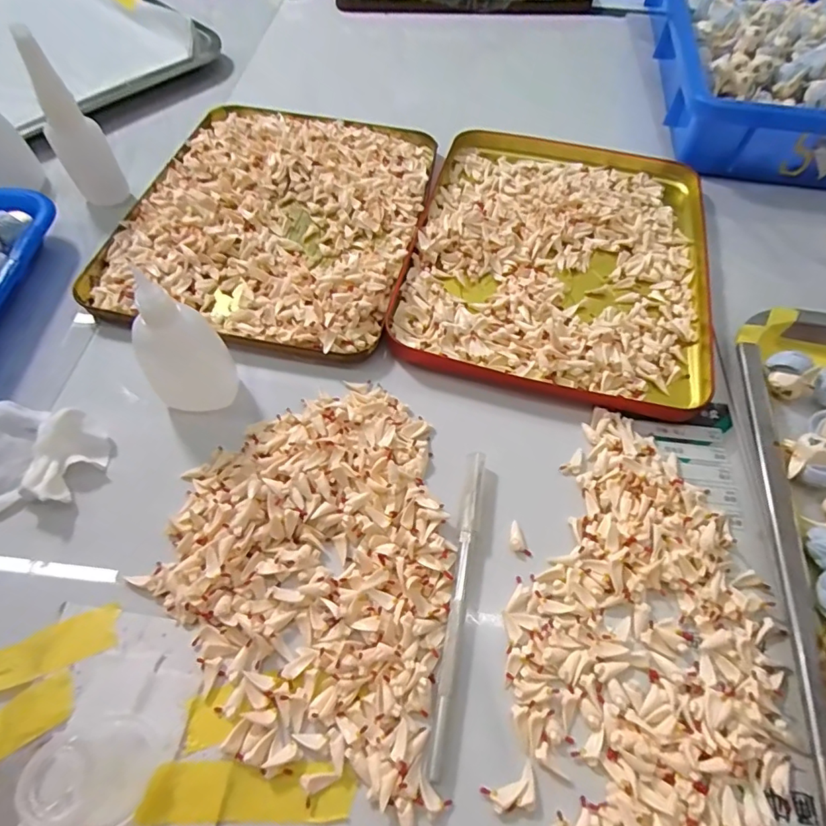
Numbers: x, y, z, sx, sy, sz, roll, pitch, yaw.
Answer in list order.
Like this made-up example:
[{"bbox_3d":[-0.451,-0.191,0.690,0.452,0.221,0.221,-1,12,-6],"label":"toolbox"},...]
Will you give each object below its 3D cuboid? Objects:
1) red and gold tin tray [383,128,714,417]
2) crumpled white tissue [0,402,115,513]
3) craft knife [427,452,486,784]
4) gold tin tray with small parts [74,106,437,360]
[{"bbox_3d":[0.108,-0.122,0.363,0.203,0.014,0.256,14,61,6],"label":"red and gold tin tray"},{"bbox_3d":[-0.206,0.029,0.261,0.070,0.024,0.068,15,61,7],"label":"crumpled white tissue"},{"bbox_3d":[0.023,0.085,0.239,0.009,0.006,0.144,10,61,4],"label":"craft knife"},{"bbox_3d":[-0.098,-0.149,0.367,0.196,0.018,0.234,11,61,5],"label":"gold tin tray with small parts"}]

